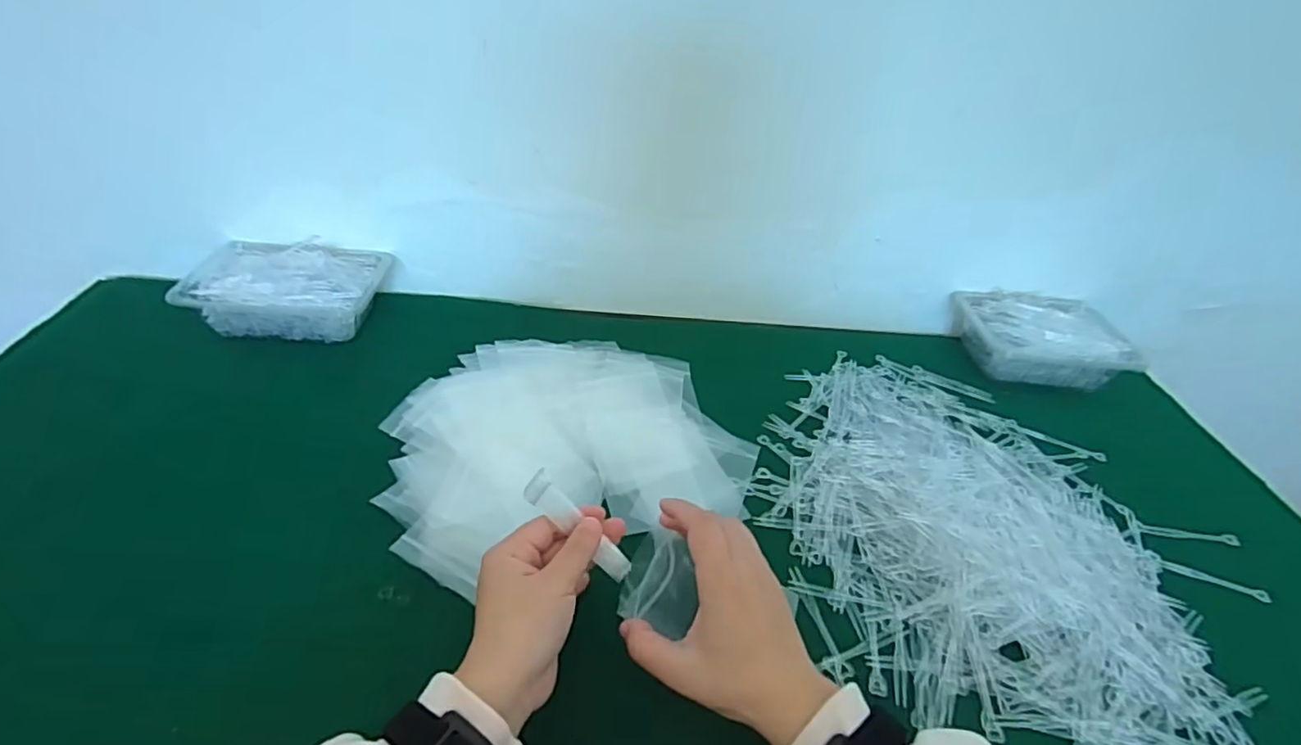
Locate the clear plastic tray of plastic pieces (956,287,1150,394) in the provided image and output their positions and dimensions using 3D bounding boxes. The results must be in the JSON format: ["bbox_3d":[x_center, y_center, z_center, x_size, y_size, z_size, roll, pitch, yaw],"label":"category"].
[{"bbox_3d":[0.448,-0.036,0.740,0.167,0.069,0.123,7,37,-2],"label":"clear plastic tray of plastic pieces"}]

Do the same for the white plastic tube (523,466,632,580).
[{"bbox_3d":[-0.046,0.100,0.415,0.088,0.013,0.017,46,42,-5],"label":"white plastic tube"}]

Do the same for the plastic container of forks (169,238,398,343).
[{"bbox_3d":[-0.373,-0.086,0.669,0.180,0.054,0.117,4,37,-5],"label":"plastic container of forks"}]

